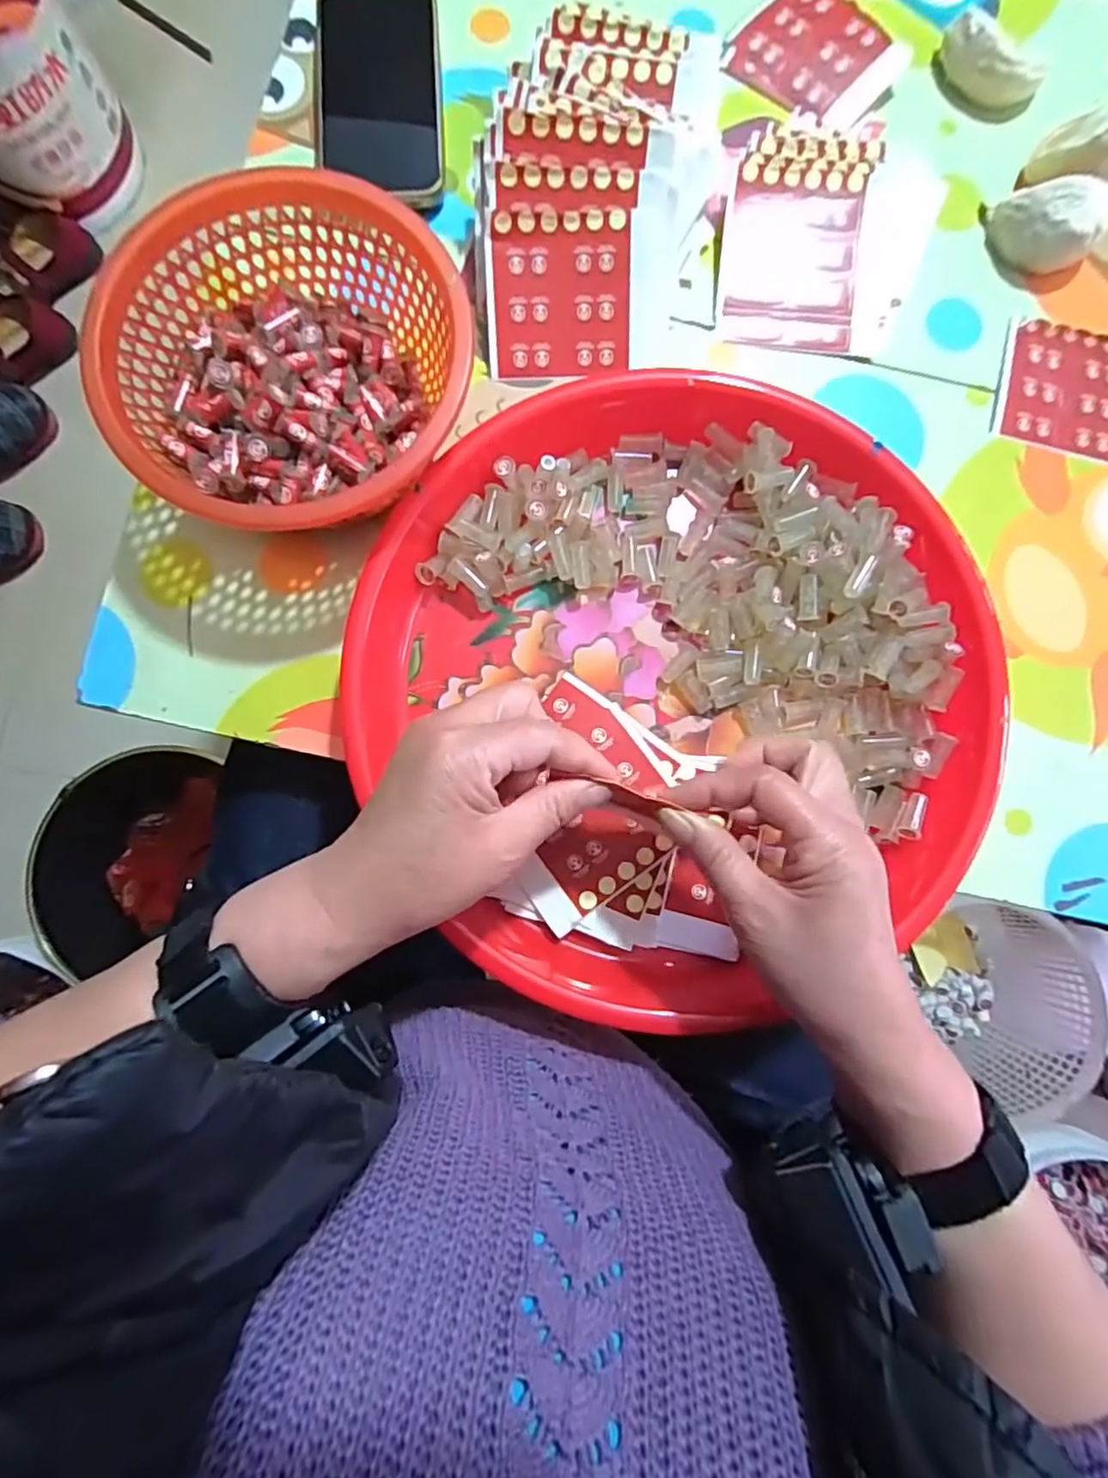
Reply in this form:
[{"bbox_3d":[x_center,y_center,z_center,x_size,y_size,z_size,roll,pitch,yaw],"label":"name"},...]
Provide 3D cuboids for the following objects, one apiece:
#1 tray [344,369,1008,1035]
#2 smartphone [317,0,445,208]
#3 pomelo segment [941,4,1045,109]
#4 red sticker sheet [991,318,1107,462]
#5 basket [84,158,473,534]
[{"bbox_3d":[0.064,-0.035,0.331,0.313,0.039,0.315,0,83,-3],"label":"tray"},{"bbox_3d":[-0.106,-0.394,0.378,0.074,0.015,0.140,-3,83,-3],"label":"smartphone"},{"bbox_3d":[0.269,-0.418,0.389,0.066,0.027,0.024,37,83,3],"label":"pomelo segment"},{"bbox_3d":[0.321,-0.211,0.382,0.097,0.005,0.080,14,82,-1],"label":"red sticker sheet"},{"bbox_3d":[-0.129,-0.185,0.319,0.170,0.059,0.164,0,83,-3],"label":"basket"}]

